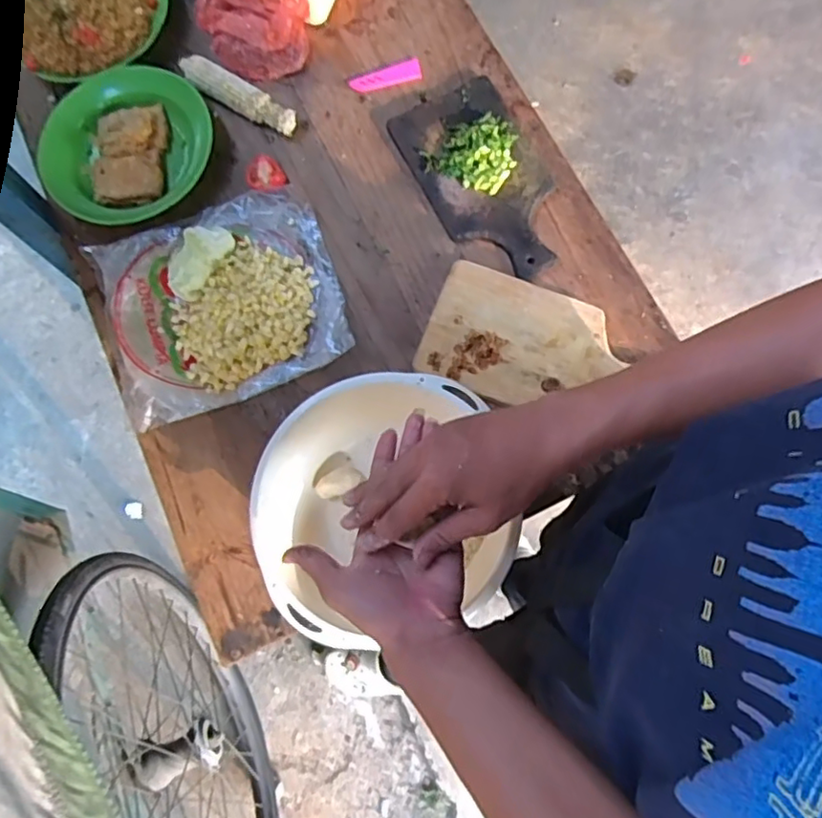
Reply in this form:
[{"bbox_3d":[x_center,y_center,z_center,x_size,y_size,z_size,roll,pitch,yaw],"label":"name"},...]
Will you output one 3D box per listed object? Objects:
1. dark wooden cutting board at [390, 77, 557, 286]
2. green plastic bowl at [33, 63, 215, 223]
[{"bbox_3d":[0.086,-0.273,0.727,0.137,0.011,0.261,-24,78,-7],"label":"dark wooden cutting board"},{"bbox_3d":[-0.345,-0.318,0.757,0.212,0.042,0.188,-33,79,-9],"label":"green plastic bowl"}]

